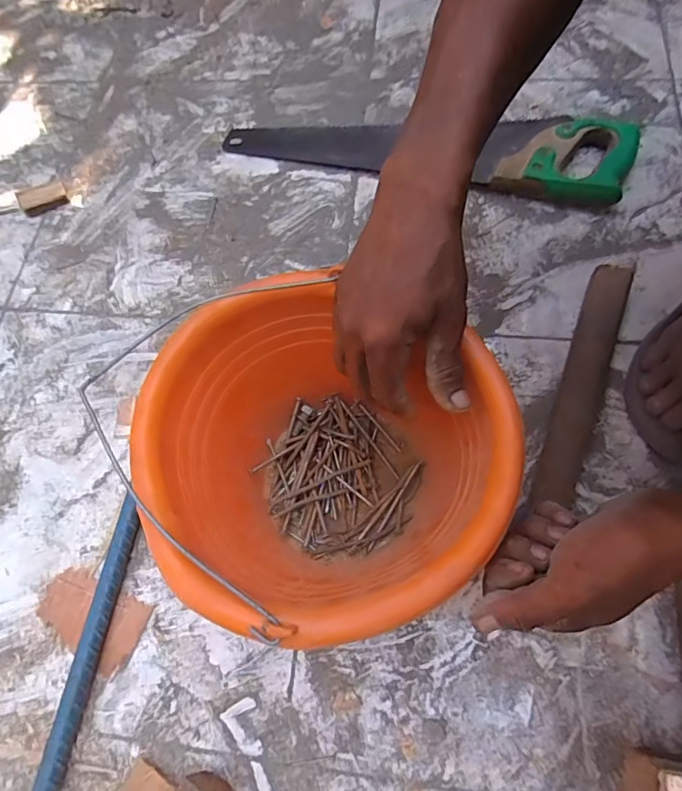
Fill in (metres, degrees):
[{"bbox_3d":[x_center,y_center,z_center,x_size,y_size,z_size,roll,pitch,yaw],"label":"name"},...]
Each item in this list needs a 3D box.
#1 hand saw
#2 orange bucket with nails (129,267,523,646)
[{"bbox_3d":[0.098,-0.330,0.636,0.502,0.045,0.120,16,68,10],"label":"hand saw"},{"bbox_3d":[-0.012,0.056,0.397,0.233,0.166,0.239,-1,66,3],"label":"orange bucket with nails"}]

